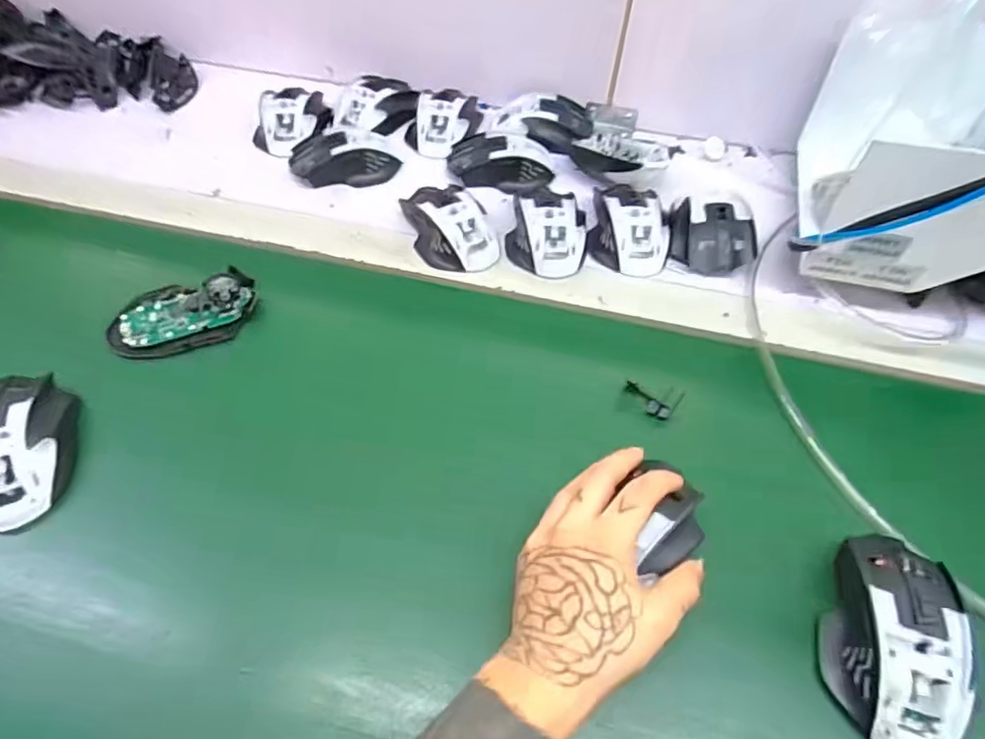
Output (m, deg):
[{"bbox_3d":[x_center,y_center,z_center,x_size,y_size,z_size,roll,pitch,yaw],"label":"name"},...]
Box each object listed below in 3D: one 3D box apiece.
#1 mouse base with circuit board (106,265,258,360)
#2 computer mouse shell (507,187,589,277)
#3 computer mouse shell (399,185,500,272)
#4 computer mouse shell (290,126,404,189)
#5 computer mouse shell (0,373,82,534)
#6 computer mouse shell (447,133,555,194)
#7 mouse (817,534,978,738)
[{"bbox_3d":[-0.255,-0.048,0.455,0.109,0.027,0.062,-13,58,-10],"label":"mouse base with circuit board"},{"bbox_3d":[0.051,-0.128,0.504,0.069,0.032,0.098,7,57,3],"label":"computer mouse shell"},{"bbox_3d":[-0.040,-0.137,0.509,0.072,0.036,0.114,-24,60,-16],"label":"computer mouse shell"},{"bbox_3d":[-0.153,-0.220,0.570,0.110,0.032,0.059,2,57,0],"label":"computer mouse shell"},{"bbox_3d":[-0.324,0.048,0.372,0.064,0.034,0.107,-23,60,-16],"label":"computer mouse shell"},{"bbox_3d":[0.008,-0.217,0.569,0.107,0.029,0.063,11,57,6],"label":"computer mouse shell"},{"bbox_3d":[0.229,0.148,0.311,0.067,0.034,0.114,16,58,9],"label":"mouse"}]

